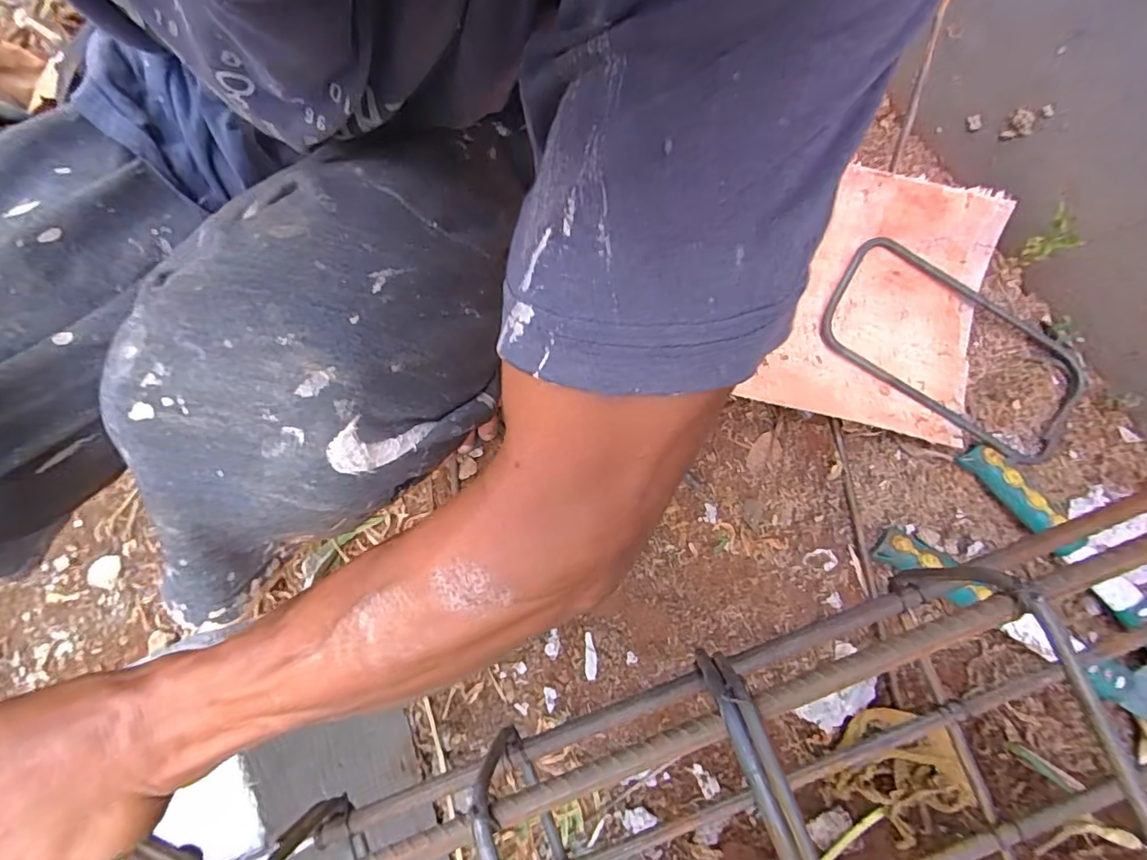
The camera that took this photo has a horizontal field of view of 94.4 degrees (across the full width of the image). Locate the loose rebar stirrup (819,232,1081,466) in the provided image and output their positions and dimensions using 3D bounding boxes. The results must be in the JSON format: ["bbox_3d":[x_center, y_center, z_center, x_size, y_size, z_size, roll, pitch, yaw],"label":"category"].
[{"bbox_3d":[0.345,-0.075,0.487,0.244,0.018,0.128,30,90,1],"label":"loose rebar stirrup"}]

